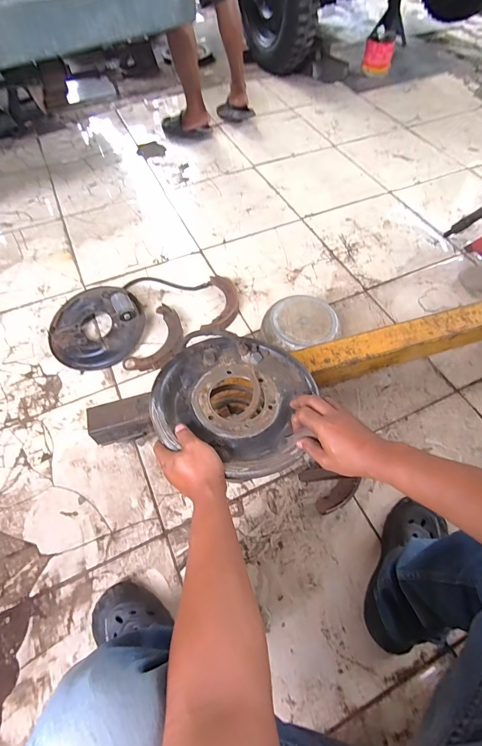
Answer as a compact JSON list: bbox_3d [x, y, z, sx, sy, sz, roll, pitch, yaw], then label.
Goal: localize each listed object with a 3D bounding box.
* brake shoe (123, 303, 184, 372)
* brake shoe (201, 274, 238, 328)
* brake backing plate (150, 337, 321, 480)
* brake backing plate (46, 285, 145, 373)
[{"bbox_3d":[-0.232,-0.092,1.020,0.132,0.032,0.228,20,62,12],"label":"brake shoe"},{"bbox_3d":[-0.057,-0.215,1.096,0.098,0.032,0.201,5,60,4],"label":"brake shoe"},{"bbox_3d":[-0.015,0.037,0.582,0.241,0.050,0.245,0,60,0],"label":"brake backing plate"},{"bbox_3d":[-0.420,-0.140,1.023,0.256,0.084,0.254,0,60,0],"label":"brake backing plate"}]

